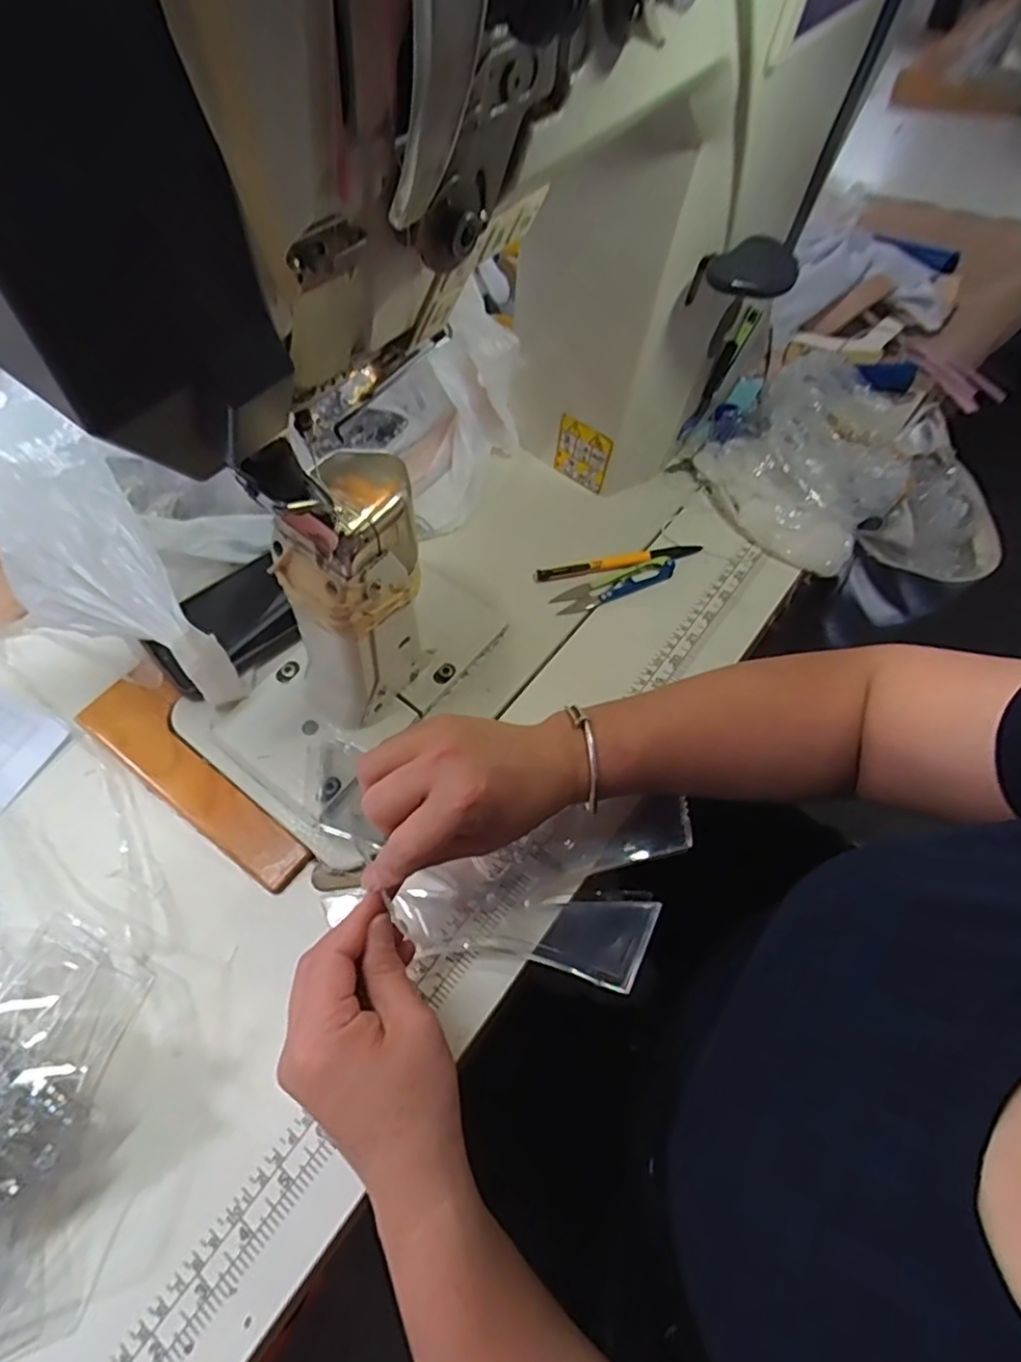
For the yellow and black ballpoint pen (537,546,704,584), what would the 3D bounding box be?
[{"bbox_3d":[0.089,-0.097,0.534,0.141,0.012,0.013,-13,58,-7],"label":"yellow and black ballpoint pen"}]

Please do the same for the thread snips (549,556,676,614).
[{"bbox_3d":[0.084,-0.078,0.524,0.102,0.008,0.021,-22,59,-12],"label":"thread snips"}]

